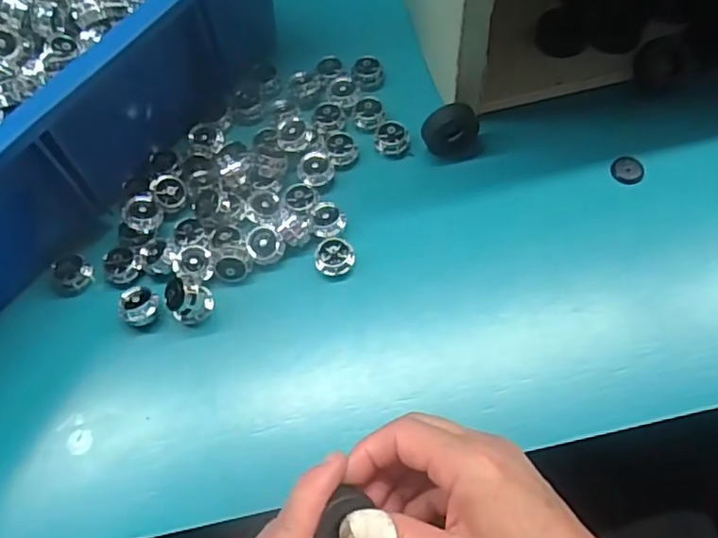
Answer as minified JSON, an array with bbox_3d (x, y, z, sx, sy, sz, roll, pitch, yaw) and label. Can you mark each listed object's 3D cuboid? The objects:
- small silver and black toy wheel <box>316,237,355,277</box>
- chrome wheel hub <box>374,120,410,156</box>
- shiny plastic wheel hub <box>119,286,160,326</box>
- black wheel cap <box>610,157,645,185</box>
[{"bbox_3d":[-0.015,-0.008,0.391,0.024,0.010,0.023,-1,66,2],"label":"small silver and black toy wheel"},{"bbox_3d":[0.024,-0.093,0.433,0.023,0.013,0.021,-1,66,2],"label":"chrome wheel hub"},{"bbox_3d":[-0.136,0.024,0.379,0.021,0.018,0.022,-1,63,3],"label":"shiny plastic wheel hub"},{"bbox_3d":[0.184,-0.068,0.415,0.023,0.004,0.021,-1,66,2],"label":"black wheel cap"}]

